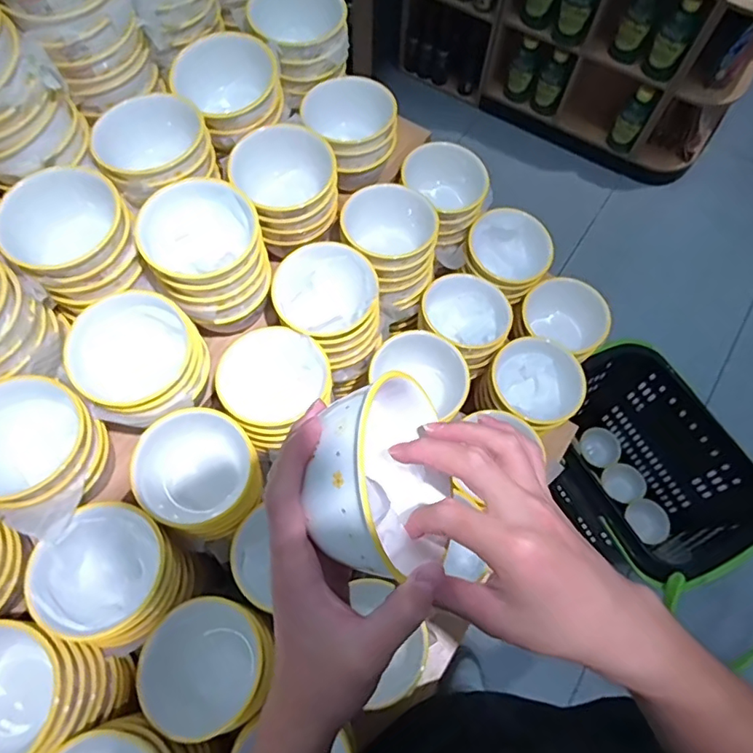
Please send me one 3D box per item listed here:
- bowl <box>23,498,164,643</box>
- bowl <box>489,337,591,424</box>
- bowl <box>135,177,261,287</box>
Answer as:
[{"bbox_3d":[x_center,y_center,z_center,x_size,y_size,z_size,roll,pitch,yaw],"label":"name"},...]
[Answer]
[{"bbox_3d":[-0.256,0.181,0.521,0.102,0.058,0.115,42,72,15],"label":"bowl"},{"bbox_3d":[0.204,0.011,0.713,0.106,0.052,0.118,-40,73,-16],"label":"bowl"},{"bbox_3d":[-0.178,-0.140,0.564,0.113,0.055,0.110,0,67,-1],"label":"bowl"}]

